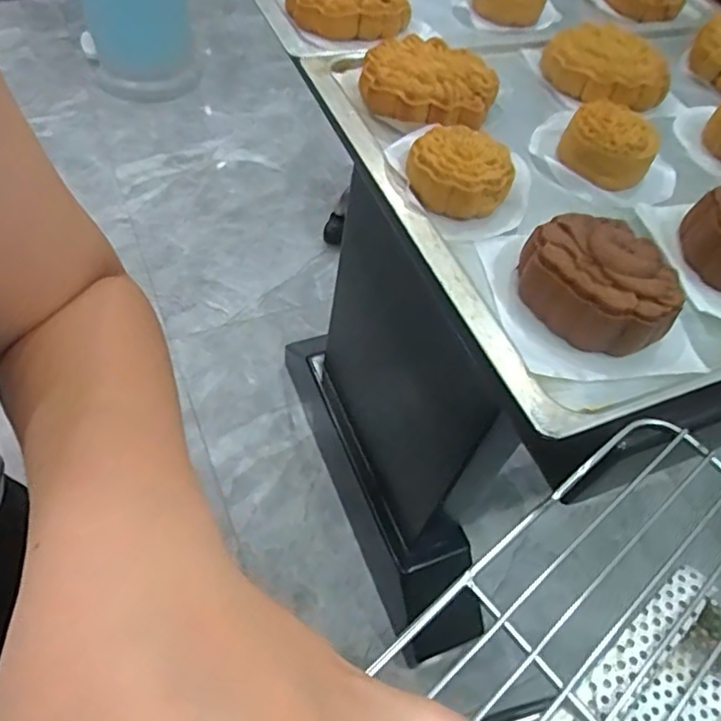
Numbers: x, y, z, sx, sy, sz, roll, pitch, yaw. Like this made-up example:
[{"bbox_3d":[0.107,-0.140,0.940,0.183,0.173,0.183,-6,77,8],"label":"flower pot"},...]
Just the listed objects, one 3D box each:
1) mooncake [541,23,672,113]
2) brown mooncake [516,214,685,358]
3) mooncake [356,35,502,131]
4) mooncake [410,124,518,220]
[{"bbox_3d":[0.179,-0.213,0.439,0.067,0.034,0.086,-12,58,-17],"label":"mooncake"},{"bbox_3d":[0.120,-0.040,0.306,0.058,0.032,0.076,-33,66,-28],"label":"brown mooncake"},{"bbox_3d":[0.045,-0.187,0.405,0.086,0.025,0.086,12,54,0],"label":"mooncake"},{"bbox_3d":[0.058,-0.109,0.352,0.058,0.027,0.058,16,54,2],"label":"mooncake"}]

